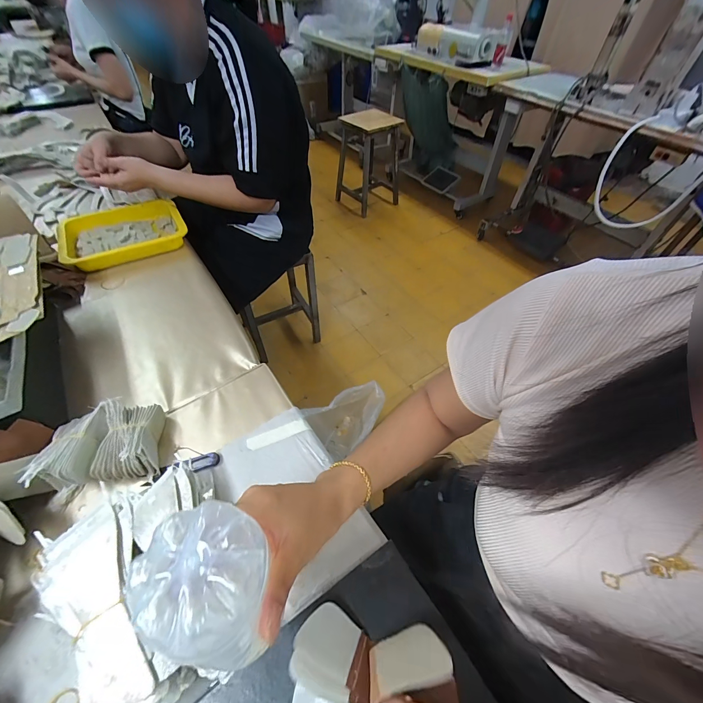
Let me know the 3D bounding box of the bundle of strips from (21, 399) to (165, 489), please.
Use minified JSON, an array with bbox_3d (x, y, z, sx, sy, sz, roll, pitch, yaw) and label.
[{"bbox_3d":[-0.331,0.120,0.424,0.133,0.054,0.103,-9,52,-12],"label":"bundle of strips"}]

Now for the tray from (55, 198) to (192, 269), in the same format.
[{"bbox_3d":[-0.539,-0.288,0.753,0.256,0.041,0.224,-21,55,-17],"label":"tray"}]

